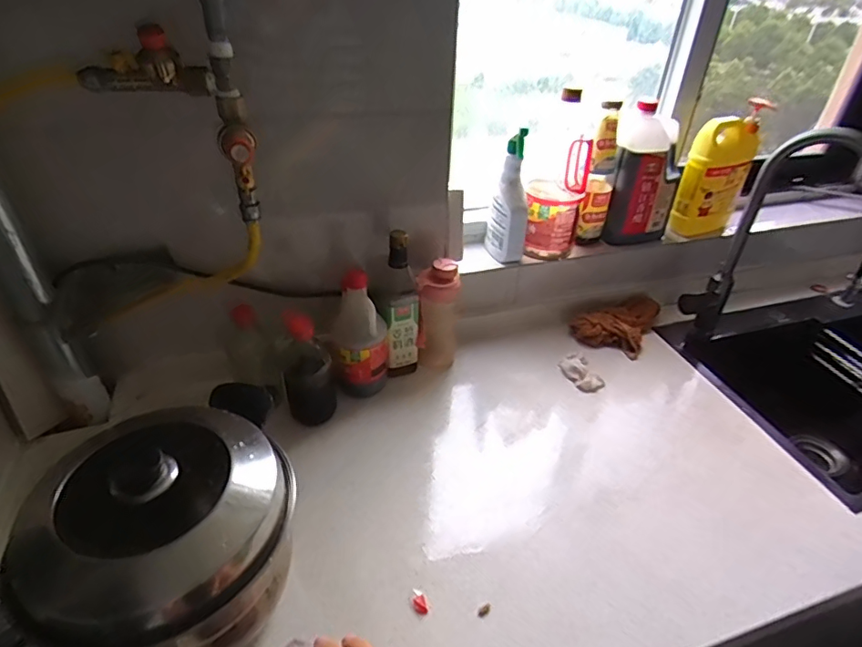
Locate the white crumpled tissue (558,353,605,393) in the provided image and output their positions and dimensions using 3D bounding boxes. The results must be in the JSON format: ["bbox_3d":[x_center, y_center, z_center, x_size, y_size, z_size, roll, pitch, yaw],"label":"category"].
[{"bbox_3d":[0.269,0.085,0.937,0.059,0.021,0.095,-10,39,-19],"label":"white crumpled tissue"}]

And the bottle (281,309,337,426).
[{"bbox_3d":[-0.190,0.064,0.796,0.075,0.163,0.100,-7,39,-15],"label":"bottle"}]

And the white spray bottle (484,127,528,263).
[{"bbox_3d":[0.145,-0.228,0.941,0.072,0.223,0.078,6,37,6],"label":"white spray bottle"}]

